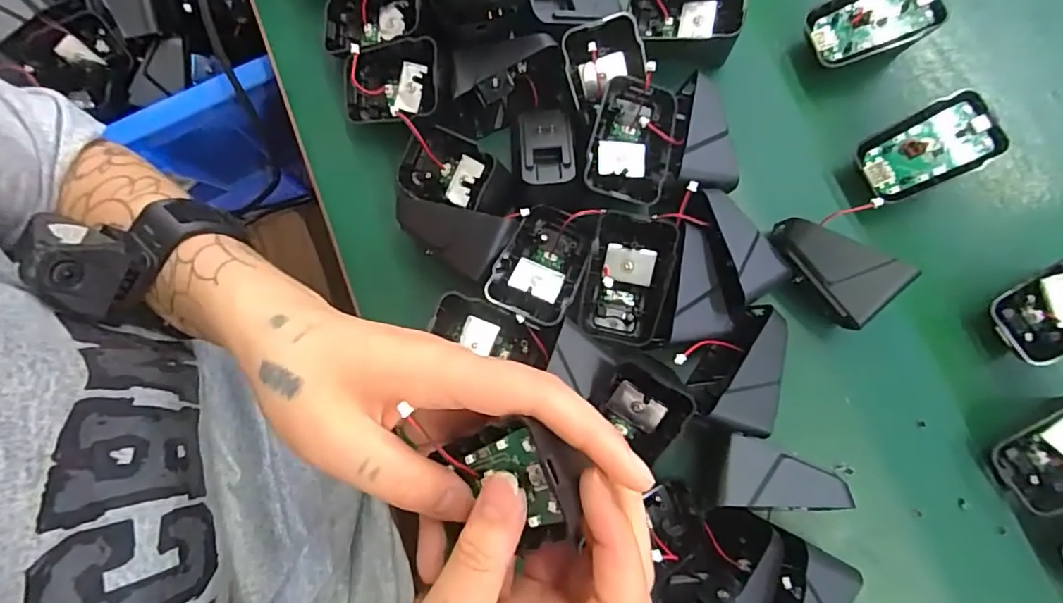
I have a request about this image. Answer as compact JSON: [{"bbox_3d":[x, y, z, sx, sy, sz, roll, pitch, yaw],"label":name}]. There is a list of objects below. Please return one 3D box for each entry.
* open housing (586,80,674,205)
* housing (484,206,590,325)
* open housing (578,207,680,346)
[{"bbox_3d":[0.056,-0.088,0.311,0.044,0.023,0.070,15,78,2],"label":"open housing"},{"bbox_3d":[0.007,-0.022,0.308,0.044,0.024,0.067,23,79,3],"label":"housing"},{"bbox_3d":[0.052,-0.011,0.304,0.044,0.037,0.063,10,78,1],"label":"open housing"}]

